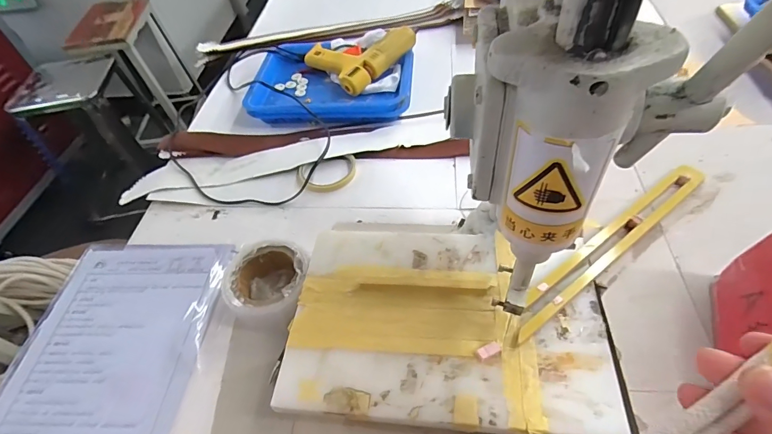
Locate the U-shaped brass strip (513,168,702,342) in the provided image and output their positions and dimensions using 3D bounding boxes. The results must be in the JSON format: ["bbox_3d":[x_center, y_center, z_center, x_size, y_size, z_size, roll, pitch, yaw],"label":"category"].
[{"bbox_3d":[0.238,0.026,0.438,0.305,0.013,0.035,-32,54,-19],"label":"U-shaped brass strip"}]

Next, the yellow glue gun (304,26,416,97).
[{"bbox_3d":[-0.045,-0.304,0.768,0.162,0.067,0.157,-33,55,-19],"label":"yellow glue gun"}]

